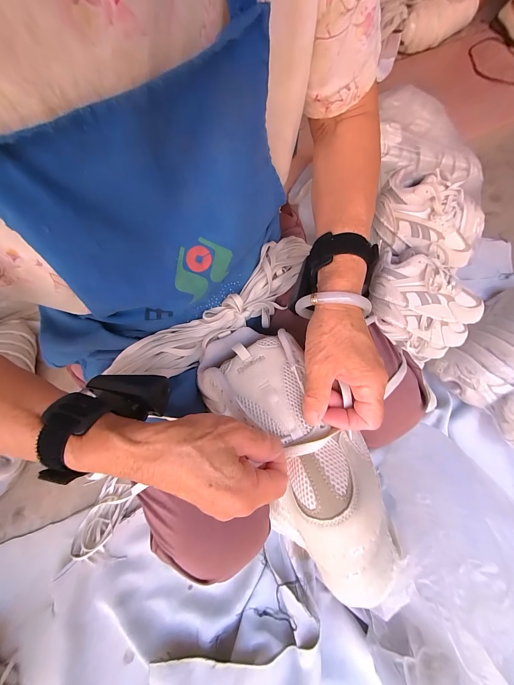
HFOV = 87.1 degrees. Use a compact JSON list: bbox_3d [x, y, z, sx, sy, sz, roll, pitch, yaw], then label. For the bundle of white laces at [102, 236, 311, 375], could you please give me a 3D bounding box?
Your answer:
[{"bbox_3d":[-0.039,-0.041,0.330,0.286,0.033,0.076,-38,73,-11],"label":"bundle of white laces"}]

